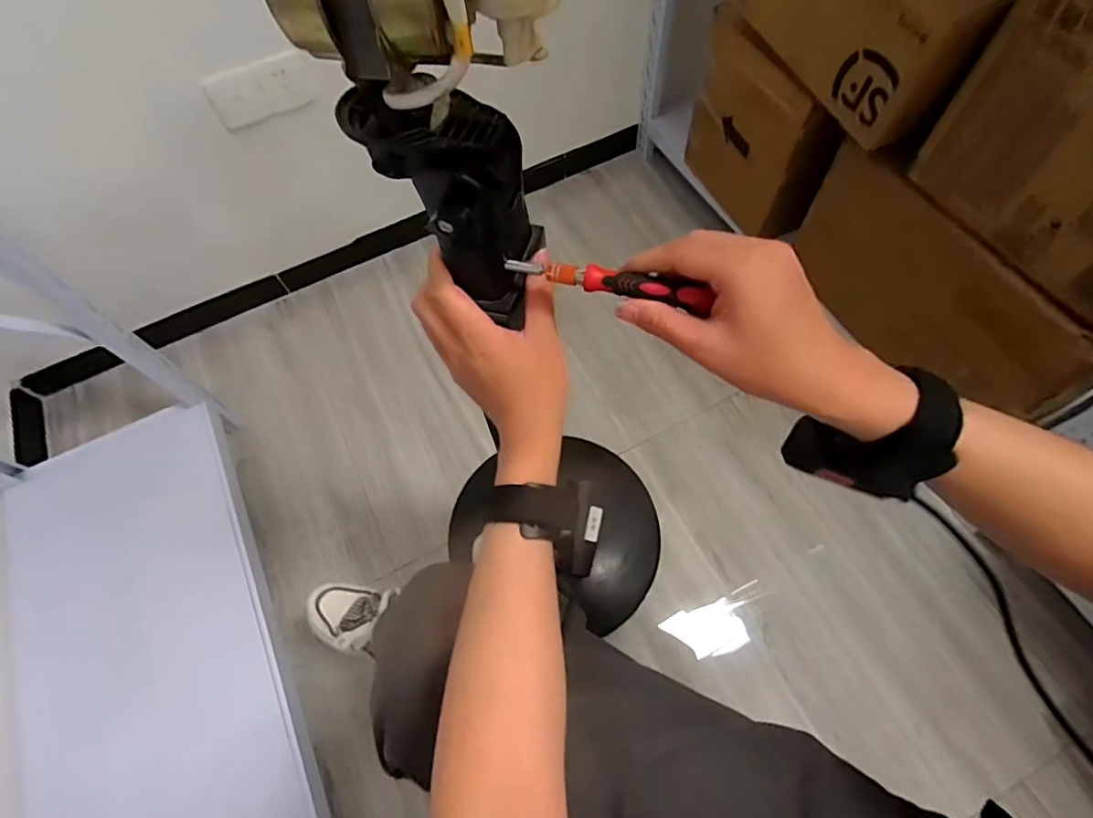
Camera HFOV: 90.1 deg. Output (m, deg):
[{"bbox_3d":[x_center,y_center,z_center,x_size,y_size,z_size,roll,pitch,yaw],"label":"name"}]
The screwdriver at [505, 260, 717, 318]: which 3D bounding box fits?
[{"bbox_3d":[0.036,-0.078,0.326,0.122,0.016,0.014,14,66,15],"label":"screwdriver"}]

